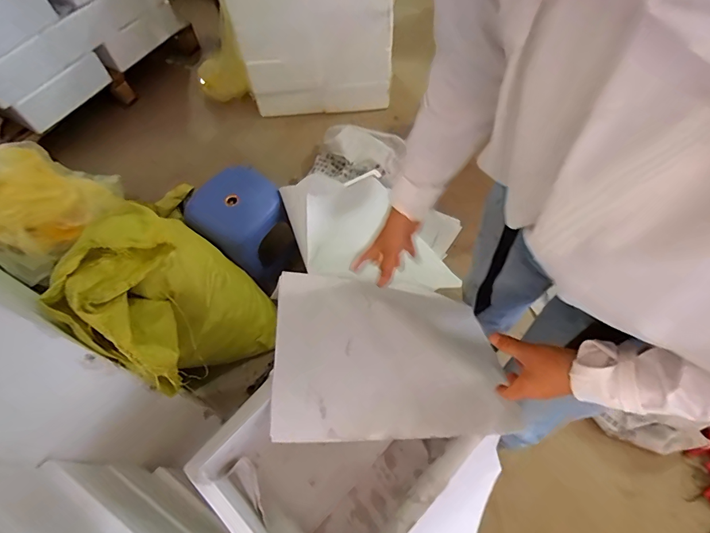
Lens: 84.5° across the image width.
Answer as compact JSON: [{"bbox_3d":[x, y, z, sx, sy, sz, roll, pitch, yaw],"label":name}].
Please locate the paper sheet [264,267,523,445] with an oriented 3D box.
[{"bbox_3d":[0.051,0.135,0.643,0.358,0.035,0.264,-1,58,2],"label":"paper sheet"}]

